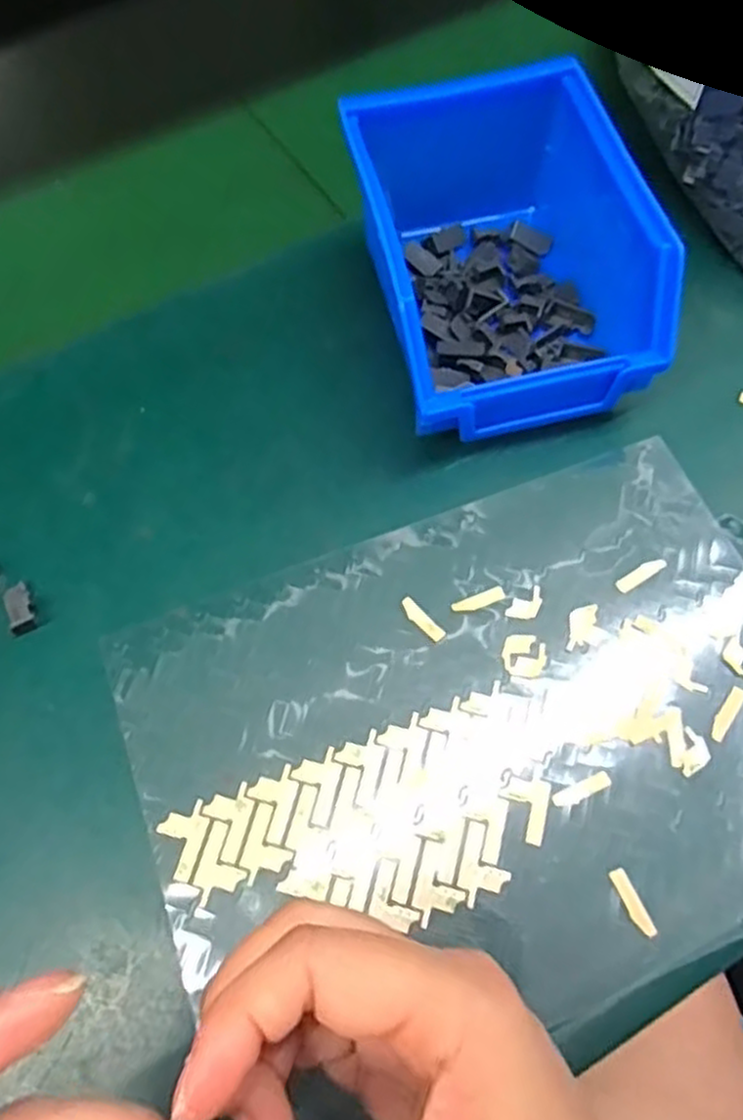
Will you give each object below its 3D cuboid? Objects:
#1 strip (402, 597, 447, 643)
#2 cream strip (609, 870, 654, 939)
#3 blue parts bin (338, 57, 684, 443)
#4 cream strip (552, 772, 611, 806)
[{"bbox_3d":[0.020,0.024,0.297,0.006,0.004,0.022,-41,70,-15],"label":"strip"},{"bbox_3d":[0.087,0.114,0.251,0.005,0.004,0.022,-24,58,-1],"label":"cream strip"},{"bbox_3d":[0.054,-0.128,0.327,0.103,0.074,0.139,-12,65,-4],"label":"blue parts bin"},{"bbox_3d":[0.075,0.081,0.268,0.022,0.004,0.005,-22,66,-8],"label":"cream strip"}]

